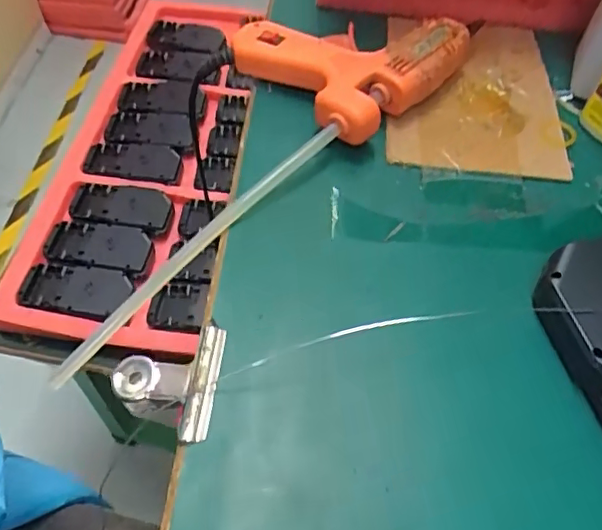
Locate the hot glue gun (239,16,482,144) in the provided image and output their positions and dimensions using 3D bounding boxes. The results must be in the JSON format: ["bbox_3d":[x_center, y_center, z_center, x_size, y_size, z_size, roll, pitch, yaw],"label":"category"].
[{"bbox_3d":[0.027,-0.130,0.343,0.108,0.031,0.109,-38,64,-25],"label":"hot glue gun"}]

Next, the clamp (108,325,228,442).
[{"bbox_3d":[-0.057,0.050,0.240,0.044,0.020,0.049,4,55,0],"label":"clamp"}]

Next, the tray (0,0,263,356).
[{"bbox_3d":[-0.191,-0.159,0.734,0.230,0.066,0.594,4,55,0],"label":"tray"}]

